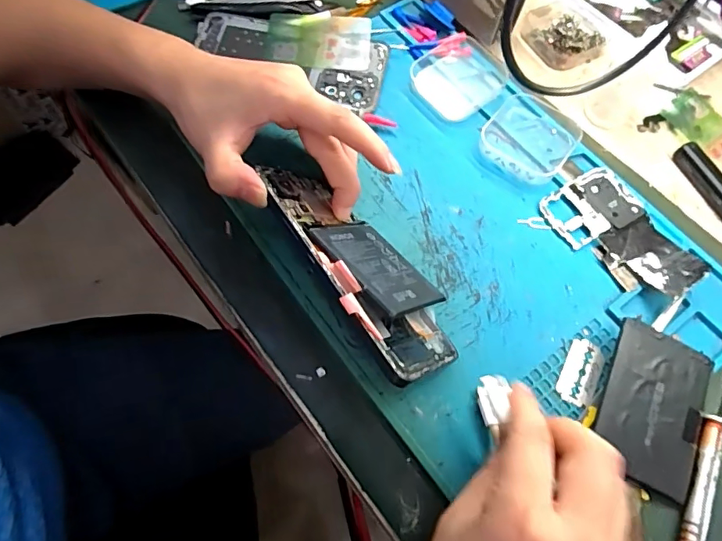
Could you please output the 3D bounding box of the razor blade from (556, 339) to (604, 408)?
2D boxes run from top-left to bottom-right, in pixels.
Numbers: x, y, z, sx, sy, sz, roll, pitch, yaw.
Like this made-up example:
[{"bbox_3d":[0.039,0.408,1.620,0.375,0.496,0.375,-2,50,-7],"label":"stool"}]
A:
[{"bbox_3d":[0.139,0.063,0.310,0.023,0.004,0.043,26,68,10],"label":"razor blade"}]

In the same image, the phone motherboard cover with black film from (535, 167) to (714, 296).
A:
[{"bbox_3d":[0.183,-0.025,0.346,0.063,0.015,0.103,-29,69,-14],"label":"phone motherboard cover with black film"}]

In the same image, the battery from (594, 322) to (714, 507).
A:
[{"bbox_3d":[0.173,0.080,0.292,0.059,0.004,0.089,27,71,-2],"label":"battery"}]

